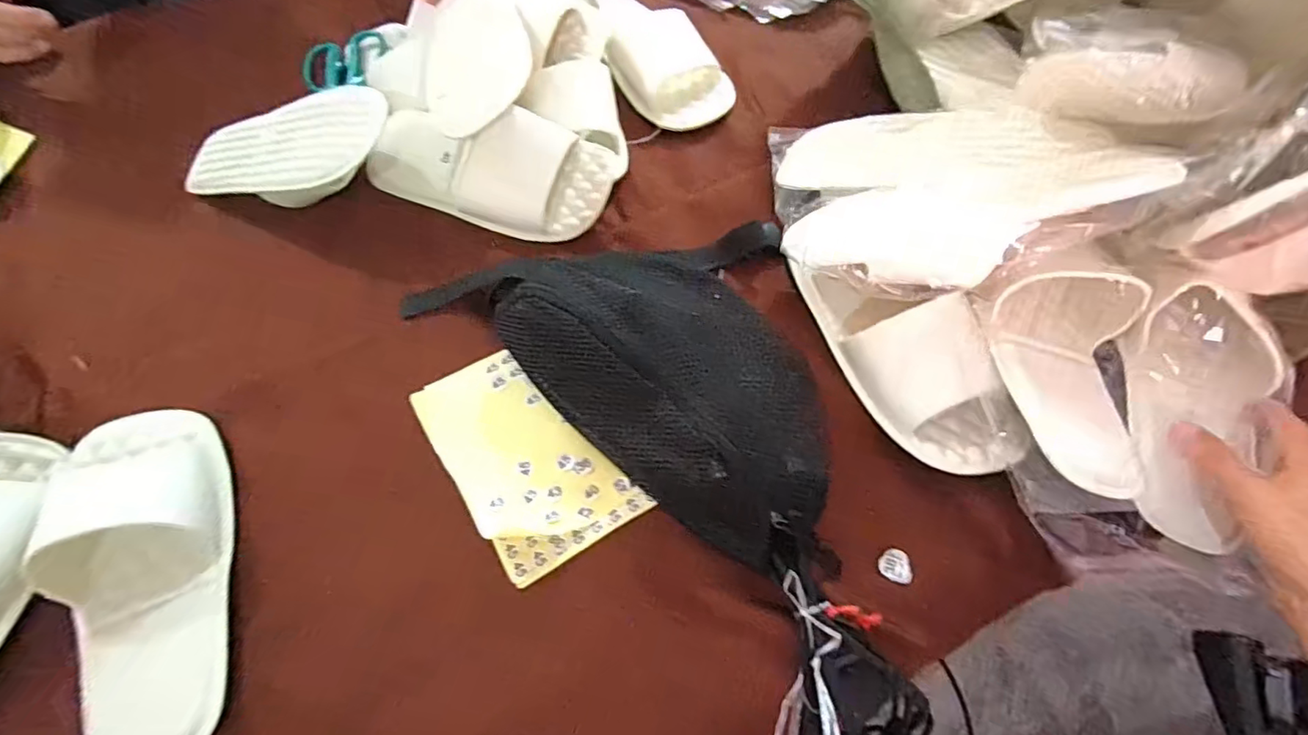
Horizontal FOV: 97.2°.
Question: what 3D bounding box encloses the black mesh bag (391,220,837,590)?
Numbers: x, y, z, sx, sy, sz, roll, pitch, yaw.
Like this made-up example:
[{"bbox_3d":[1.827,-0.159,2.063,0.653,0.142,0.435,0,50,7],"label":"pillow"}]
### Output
[{"bbox_3d":[-0.006,-0.019,0.423,0.367,0.076,0.186,33,69,18],"label":"black mesh bag"}]

